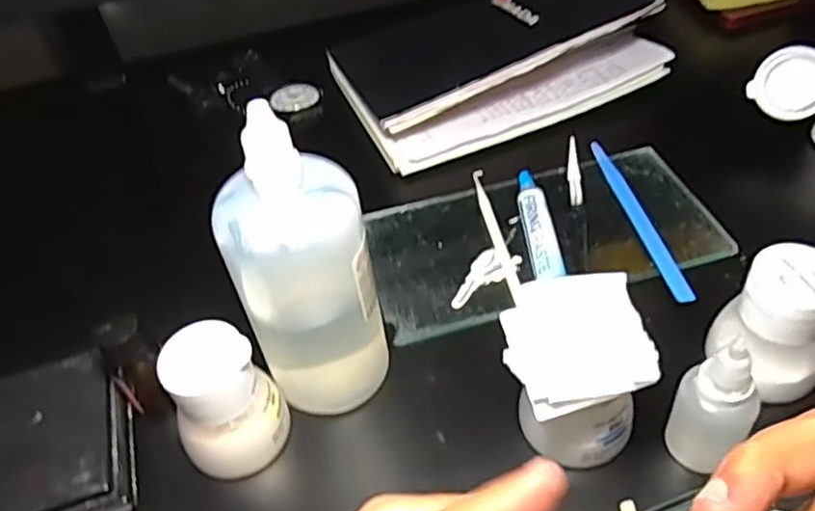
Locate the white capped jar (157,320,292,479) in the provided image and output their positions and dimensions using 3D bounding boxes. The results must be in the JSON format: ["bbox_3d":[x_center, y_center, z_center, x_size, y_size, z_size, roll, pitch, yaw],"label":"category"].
[{"bbox_3d":[-0.083,0.066,0.306,0.046,0.063,0.042,-3,47,4],"label":"white capped jar"}]

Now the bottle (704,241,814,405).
[{"bbox_3d":[0.167,0.029,0.305,0.048,0.057,0.040,26,55,28],"label":"bottle"}]

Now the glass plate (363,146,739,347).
[{"bbox_3d":[0.079,-0.014,0.403,0.197,0.011,0.104,-14,47,-6],"label":"glass plate"}]

